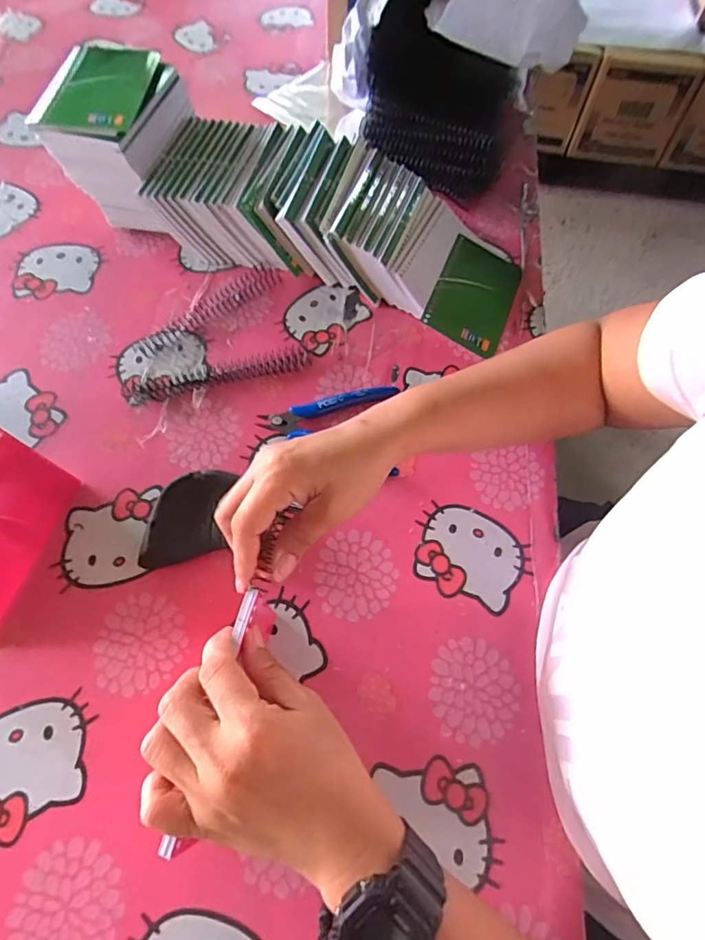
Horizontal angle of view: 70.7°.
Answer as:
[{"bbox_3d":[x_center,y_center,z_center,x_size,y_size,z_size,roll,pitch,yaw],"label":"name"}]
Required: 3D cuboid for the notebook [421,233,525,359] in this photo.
[{"bbox_3d":[0.123,-0.177,0.497,0.079,0.006,0.129,27,67,-6],"label":"notebook"}]

